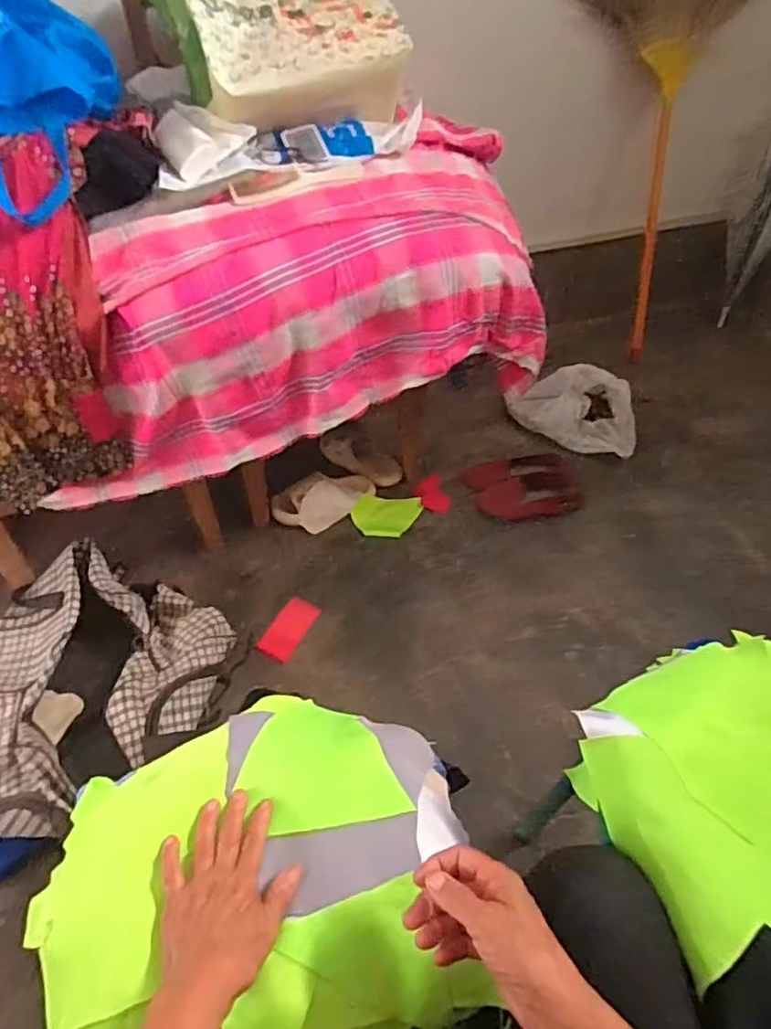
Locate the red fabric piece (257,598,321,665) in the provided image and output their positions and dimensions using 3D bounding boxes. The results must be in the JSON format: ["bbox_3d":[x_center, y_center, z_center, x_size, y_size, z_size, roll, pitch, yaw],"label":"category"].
[{"bbox_3d":[-0.184,0.218,1.207,0.071,0.004,0.138,19,46,17],"label":"red fabric piece"}]

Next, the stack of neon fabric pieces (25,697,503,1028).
[{"bbox_3d":[-0.115,0.338,0.570,0.383,0.090,0.344,1,50,-4],"label":"stack of neon fabric pieces"}]

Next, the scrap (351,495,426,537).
[{"bbox_3d":[0.009,0.004,1.422,0.162,0.027,0.104,-5,46,-4],"label":"scrap"}]

